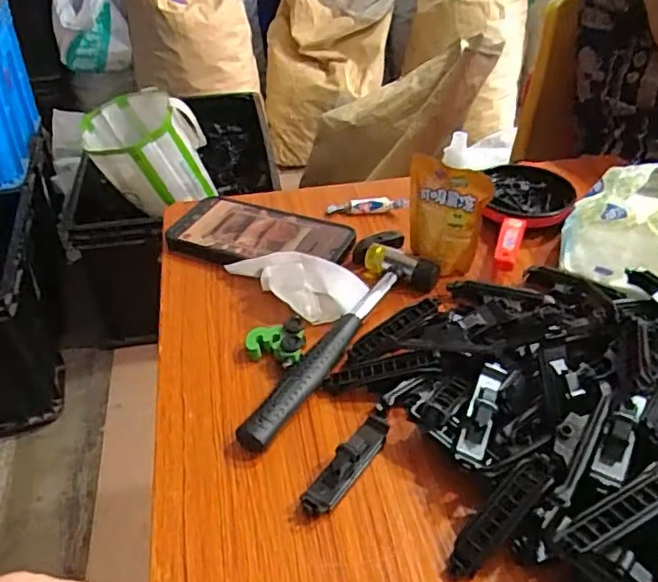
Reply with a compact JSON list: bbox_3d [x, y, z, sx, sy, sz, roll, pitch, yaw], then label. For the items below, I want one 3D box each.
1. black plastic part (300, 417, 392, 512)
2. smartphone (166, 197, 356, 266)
[{"bbox_3d":[0.012,0.101,0.363,0.019,0.021,0.078,24,46,28],"label":"black plastic part"},{"bbox_3d":[-0.063,-0.047,0.539,0.160,0.017,0.082,17,43,21],"label":"smartphone"}]

